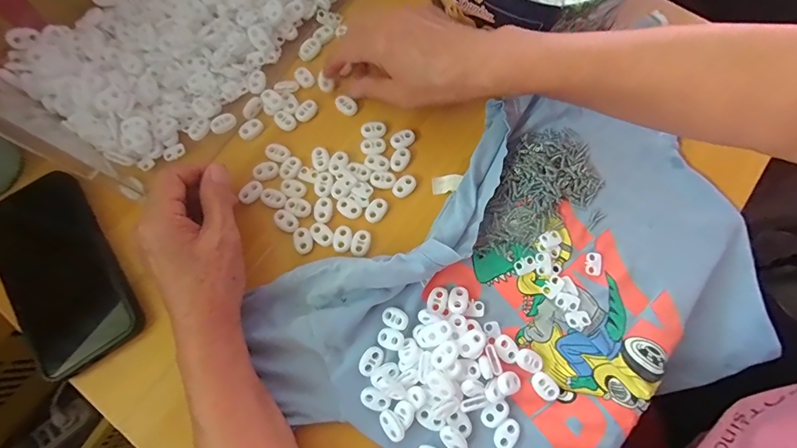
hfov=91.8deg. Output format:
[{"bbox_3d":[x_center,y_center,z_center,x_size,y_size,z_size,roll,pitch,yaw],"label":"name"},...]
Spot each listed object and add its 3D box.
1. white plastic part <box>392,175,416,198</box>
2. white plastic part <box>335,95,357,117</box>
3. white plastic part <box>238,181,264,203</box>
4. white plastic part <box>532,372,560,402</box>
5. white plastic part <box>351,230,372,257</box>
[{"bbox_3d":[0.005,-0.033,0.335,0.015,0.004,0.022,42,79,11],"label":"white plastic part"},{"bbox_3d":[-0.048,-0.110,0.357,0.014,0.006,0.021,-43,78,-11],"label":"white plastic part"},{"bbox_3d":[-0.128,-0.028,0.335,0.017,0.004,0.021,43,79,11],"label":"white plastic part"},{"bbox_3d":[0.110,0.122,0.289,0.015,0.006,0.022,-42,78,-10],"label":"white plastic part"},{"bbox_3d":[-0.031,0.015,0.321,0.014,0.004,0.022,18,75,5],"label":"white plastic part"}]

